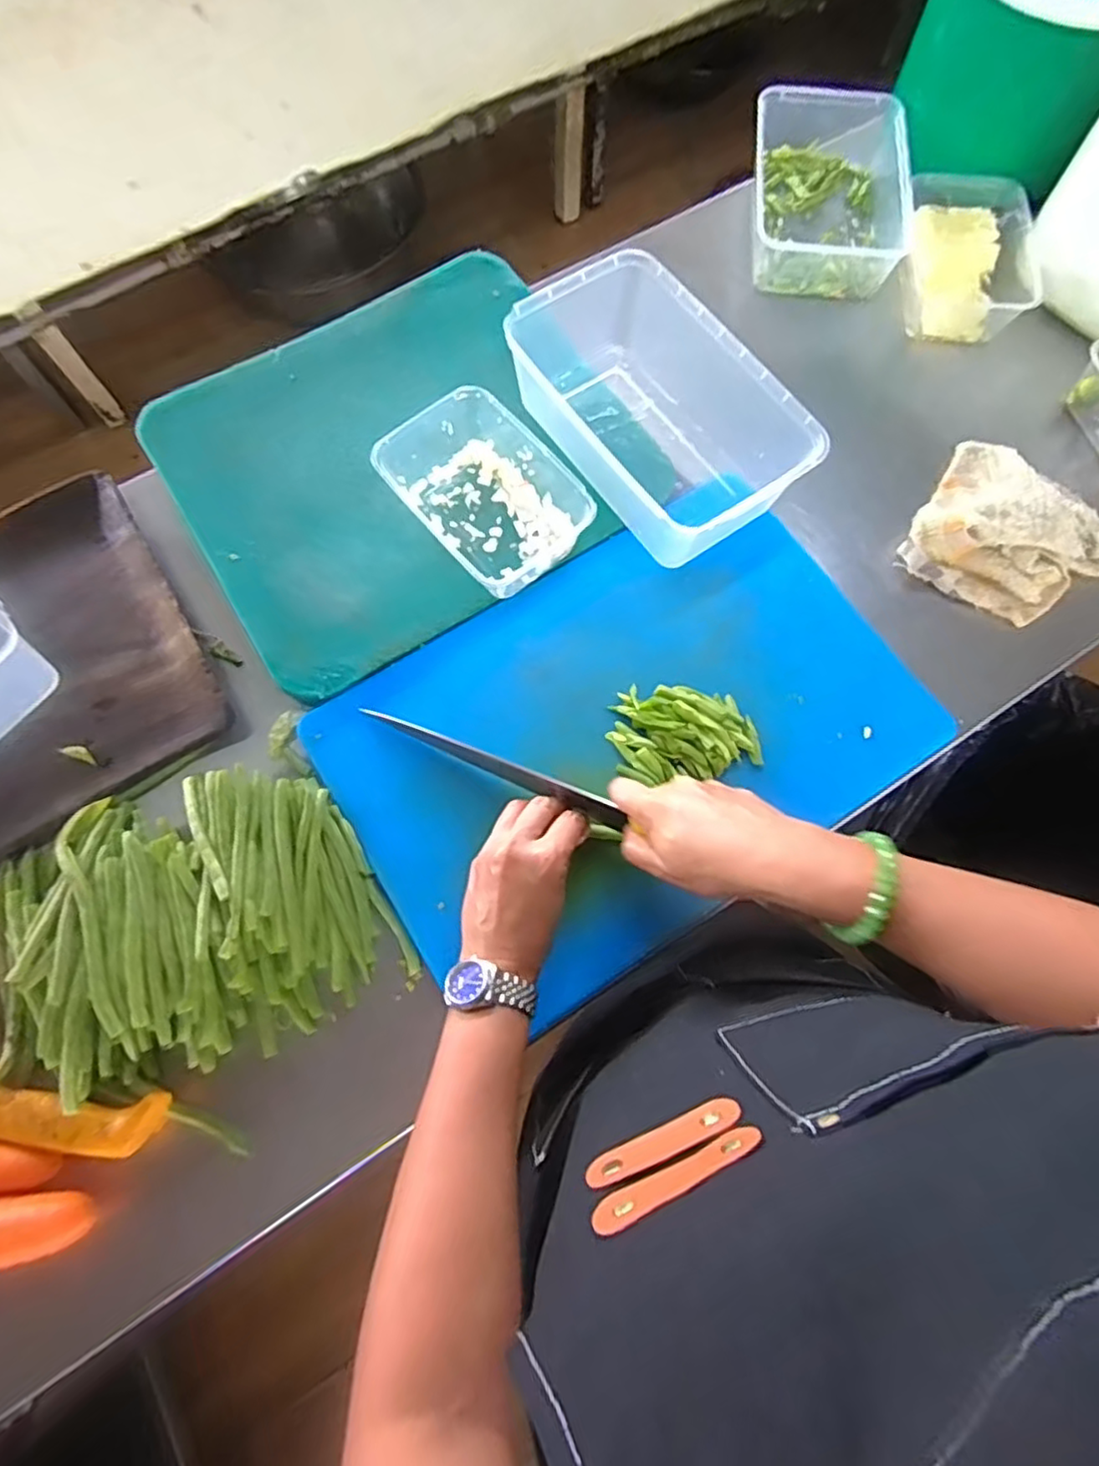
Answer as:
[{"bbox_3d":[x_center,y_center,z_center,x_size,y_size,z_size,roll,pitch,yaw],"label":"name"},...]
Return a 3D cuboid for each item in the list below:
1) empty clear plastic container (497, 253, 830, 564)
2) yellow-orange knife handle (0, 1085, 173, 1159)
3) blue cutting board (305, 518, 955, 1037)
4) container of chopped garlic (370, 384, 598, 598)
[{"bbox_3d":[0.088,-0.278,0.585,0.162,0.091,0.266,-35,76,-11],"label":"empty clear plastic container"},{"bbox_3d":[-0.329,0.254,0.447,0.136,0.027,0.037,7,74,3],"label":"yellow-orange knife handle"},{"bbox_3d":[0.061,-0.002,0.531,0.438,0.026,0.297,-31,76,-8],"label":"blue cutting board"},{"bbox_3d":[-0.058,-0.203,0.565,0.121,0.049,0.166,-38,77,-11],"label":"container of chopped garlic"}]

